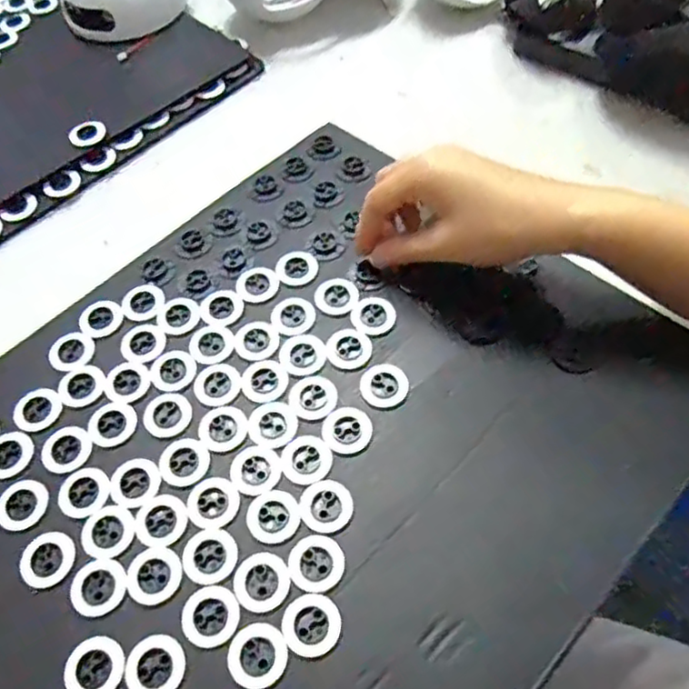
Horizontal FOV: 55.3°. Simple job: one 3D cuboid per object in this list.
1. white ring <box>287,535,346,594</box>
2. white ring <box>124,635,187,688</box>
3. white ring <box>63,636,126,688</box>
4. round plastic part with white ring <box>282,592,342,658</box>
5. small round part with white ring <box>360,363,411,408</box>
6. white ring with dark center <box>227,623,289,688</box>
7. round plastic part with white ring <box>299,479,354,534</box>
[{"bbox_3d":[-0.015,0.113,0.340,0.028,0.004,0.029,-2,61,3],"label":"white ring"},{"bbox_3d":[-0.093,0.158,0.322,0.027,0.006,0.028,-2,61,3],"label":"white ring"},{"bbox_3d":[-0.122,0.160,0.324,0.028,0.010,0.028,-2,61,3],"label":"white ring"},{"bbox_3d":[-0.016,0.139,0.325,0.028,0.004,0.028,-2,61,3],"label":"round plastic part with white ring"},{"bbox_3d":[0.024,0.025,0.394,0.029,0.004,0.028,-2,61,3],"label":"small round part with white ring"},{"bbox_3d":[-0.042,0.151,0.320,0.028,0.004,0.029,-2,61,3],"label":"white ring with dark center"},{"bbox_3d":[-0.010,0.088,0.357,0.028,0.004,0.028,-2,61,3],"label":"round plastic part with white ring"}]

